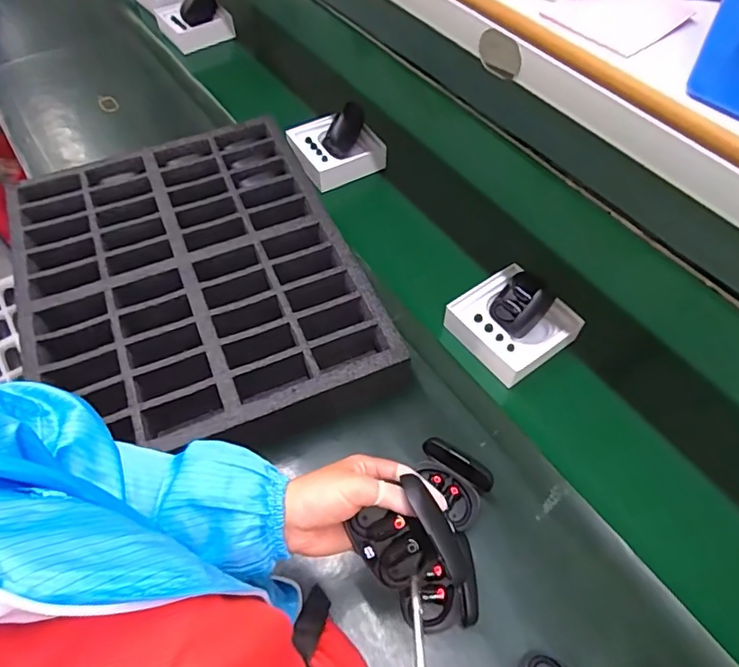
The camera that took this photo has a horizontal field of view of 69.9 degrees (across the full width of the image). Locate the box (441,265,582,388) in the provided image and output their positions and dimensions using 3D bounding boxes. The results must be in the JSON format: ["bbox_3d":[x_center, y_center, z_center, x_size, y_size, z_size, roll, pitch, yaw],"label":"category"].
[{"bbox_3d":[0.196,-0.026,0.721,0.145,0.079,0.144,-32,64,-19],"label":"box"}]

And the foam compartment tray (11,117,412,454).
[{"bbox_3d":[-0.252,-0.085,0.742,0.427,0.061,0.550,-22,60,-11],"label":"foam compartment tray"}]

